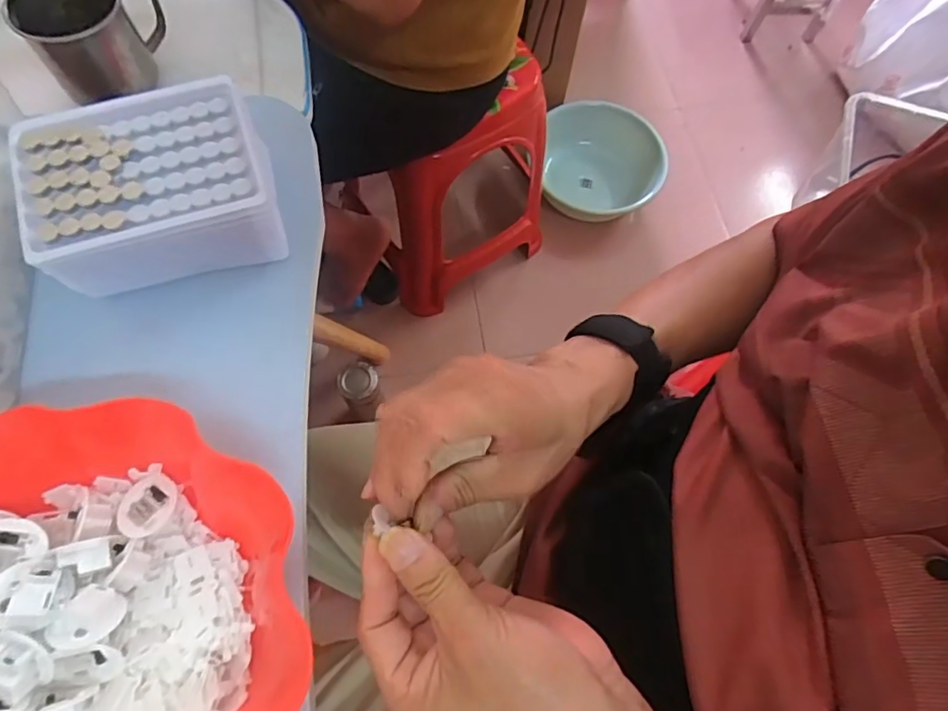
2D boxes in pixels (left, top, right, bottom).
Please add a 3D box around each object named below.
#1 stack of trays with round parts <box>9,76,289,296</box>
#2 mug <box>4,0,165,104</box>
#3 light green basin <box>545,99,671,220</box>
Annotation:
[{"bbox_3d":[-0.197,-0.100,0.349,0.136,0.068,0.100,-19,70,-10],"label":"stack of trays with round parts"},{"bbox_3d":[-0.307,-0.265,0.456,0.104,0.066,0.072,-28,72,-13],"label":"mug"},{"bbox_3d":[0.285,-0.416,1.252,0.254,0.134,0.268,5,68,-1],"label":"light green basin"}]

